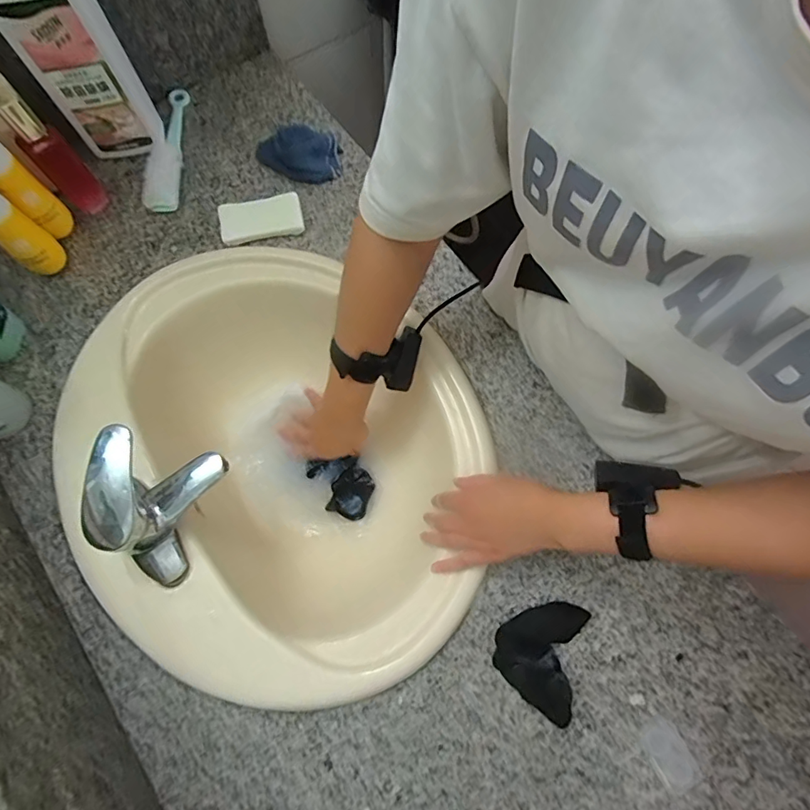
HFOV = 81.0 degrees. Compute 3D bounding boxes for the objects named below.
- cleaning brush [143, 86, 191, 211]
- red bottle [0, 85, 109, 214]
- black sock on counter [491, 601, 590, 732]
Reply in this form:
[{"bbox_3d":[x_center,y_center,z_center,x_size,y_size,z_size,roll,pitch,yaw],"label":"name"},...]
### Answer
[{"bbox_3d":[-0.328,-0.354,0.651,0.048,0.022,0.200,-1,73,-2],"label":"cleaning brush"},{"bbox_3d":[-0.414,-0.294,0.561,0.044,0.148,0.034,-43,79,-13],"label":"red bottle"},{"bbox_3d":[0.137,0.245,0.475,0.086,0.038,0.106,23,74,5],"label":"black sock on counter"}]

